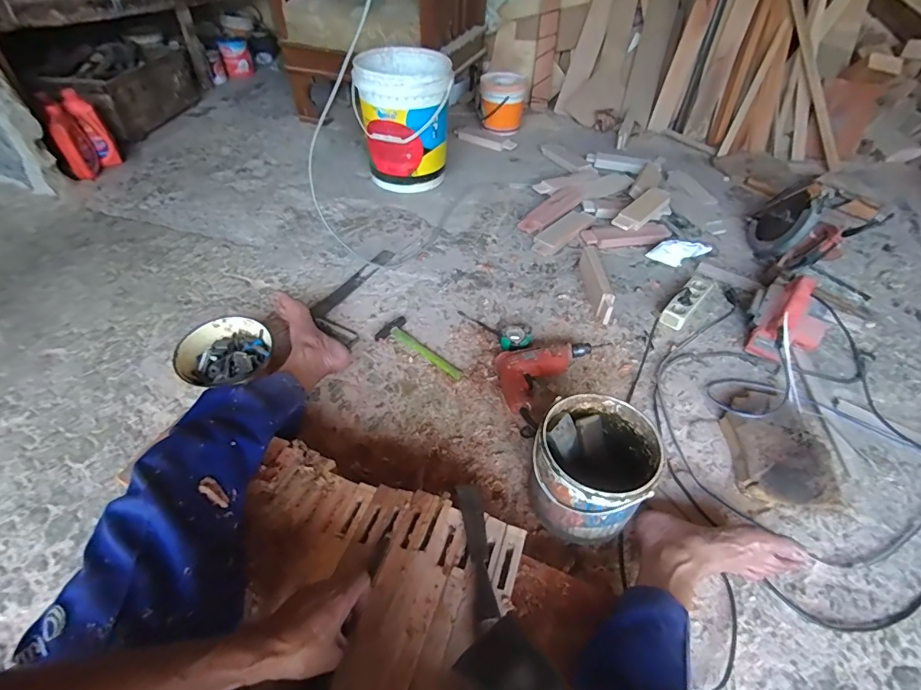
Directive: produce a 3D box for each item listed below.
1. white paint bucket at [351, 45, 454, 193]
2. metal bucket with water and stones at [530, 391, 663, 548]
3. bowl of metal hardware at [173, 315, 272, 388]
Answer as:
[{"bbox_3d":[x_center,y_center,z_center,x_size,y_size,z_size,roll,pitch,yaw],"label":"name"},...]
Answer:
[{"bbox_3d":[-0.188,-0.762,1.508,0.299,0.351,0.315,-9,49,-10],"label":"white paint bucket"},{"bbox_3d":[0.212,0.204,0.734,0.172,0.183,0.184,1,48,-1],"label":"metal bucket with water and stones"},{"bbox_3d":[-0.489,0.008,0.928,0.168,0.047,0.156,-4,48,-6],"label":"bowl of metal hardware"}]

